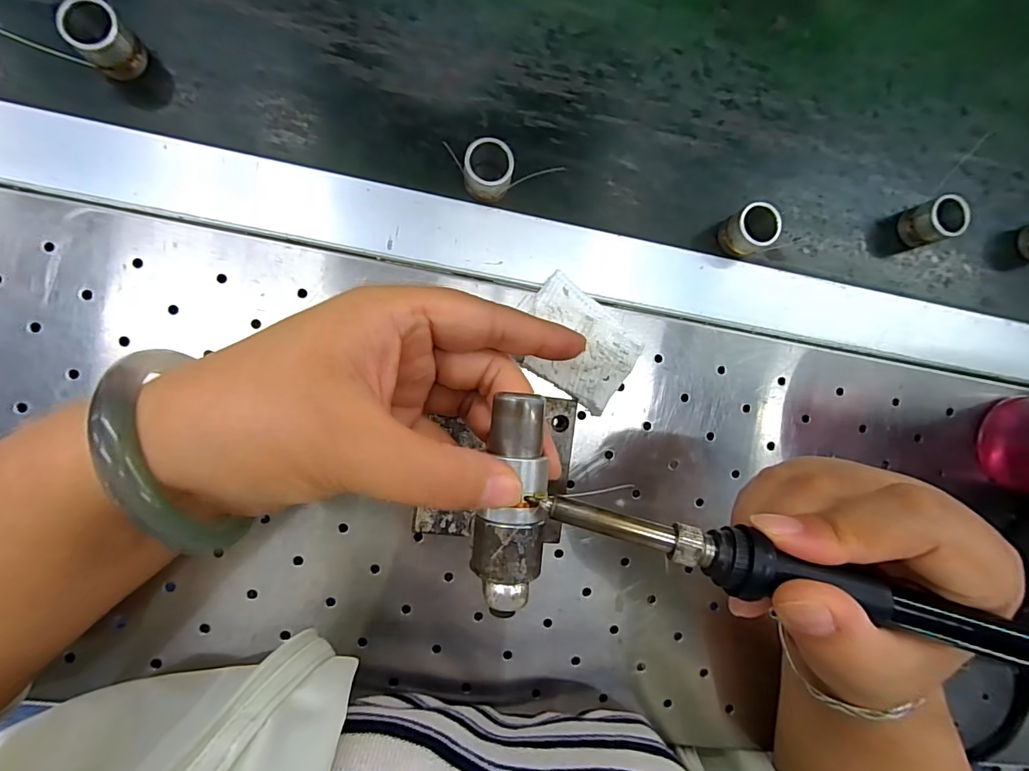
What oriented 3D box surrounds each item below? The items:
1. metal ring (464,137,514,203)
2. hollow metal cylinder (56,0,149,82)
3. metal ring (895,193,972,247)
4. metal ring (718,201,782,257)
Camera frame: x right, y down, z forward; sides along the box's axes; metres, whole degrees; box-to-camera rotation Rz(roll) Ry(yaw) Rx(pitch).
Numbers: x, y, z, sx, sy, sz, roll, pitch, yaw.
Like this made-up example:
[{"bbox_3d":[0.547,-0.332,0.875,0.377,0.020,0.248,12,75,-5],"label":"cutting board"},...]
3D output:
[{"bbox_3d":[-0.014,-0.112,0.244,0.024,0.024,0.026,0,89,-7],"label":"metal ring"},{"bbox_3d":[-0.197,-0.166,0.223,0.020,0.025,0.025,37,85,-5],"label":"hollow metal cylinder"},{"bbox_3d":[0.251,-0.098,0.280,0.024,0.028,0.024,0,89,-7],"label":"metal ring"},{"bbox_3d":[0.131,-0.087,0.263,0.025,0.025,0.024,0,89,-7],"label":"metal ring"}]

